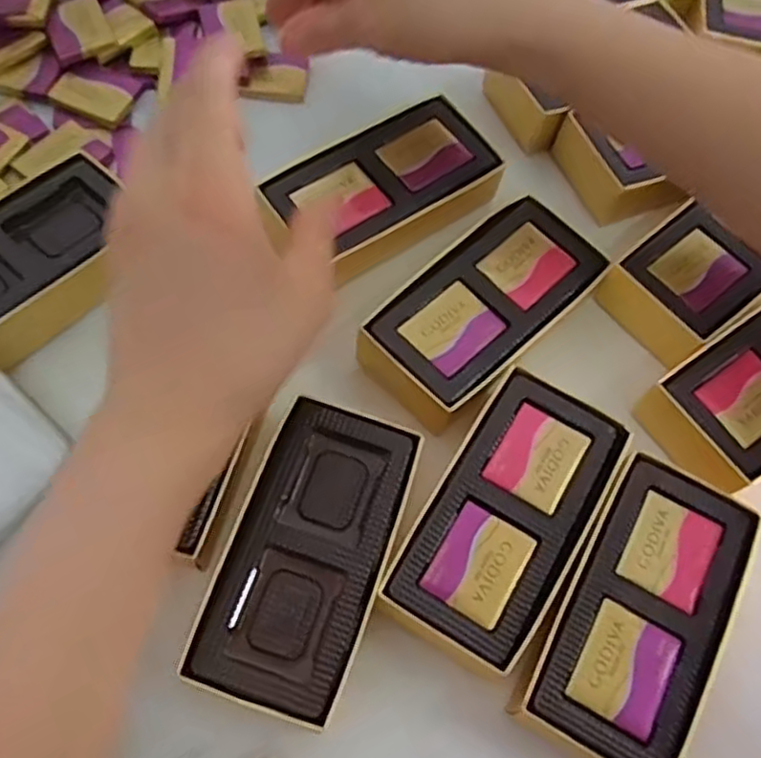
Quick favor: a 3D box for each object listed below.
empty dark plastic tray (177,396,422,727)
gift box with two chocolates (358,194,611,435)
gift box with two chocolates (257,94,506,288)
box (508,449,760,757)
[{"bbox_3d":[-0.028,0.068,0.275,0.055,0.031,0.109,19,65,6],"label":"empty dark plastic tray"},{"bbox_3d":[0.048,-0.033,0.327,0.057,0.029,0.115,42,70,15],"label":"gift box with two chocolates"},{"bbox_3d":[0.000,-0.094,0.351,0.116,0.031,0.054,-33,71,-17],"label":"gift box with two chocolates"},{"bbox_3d":[0.100,0.091,0.276,0.056,0.031,0.115,31,67,11],"label":"box"}]

